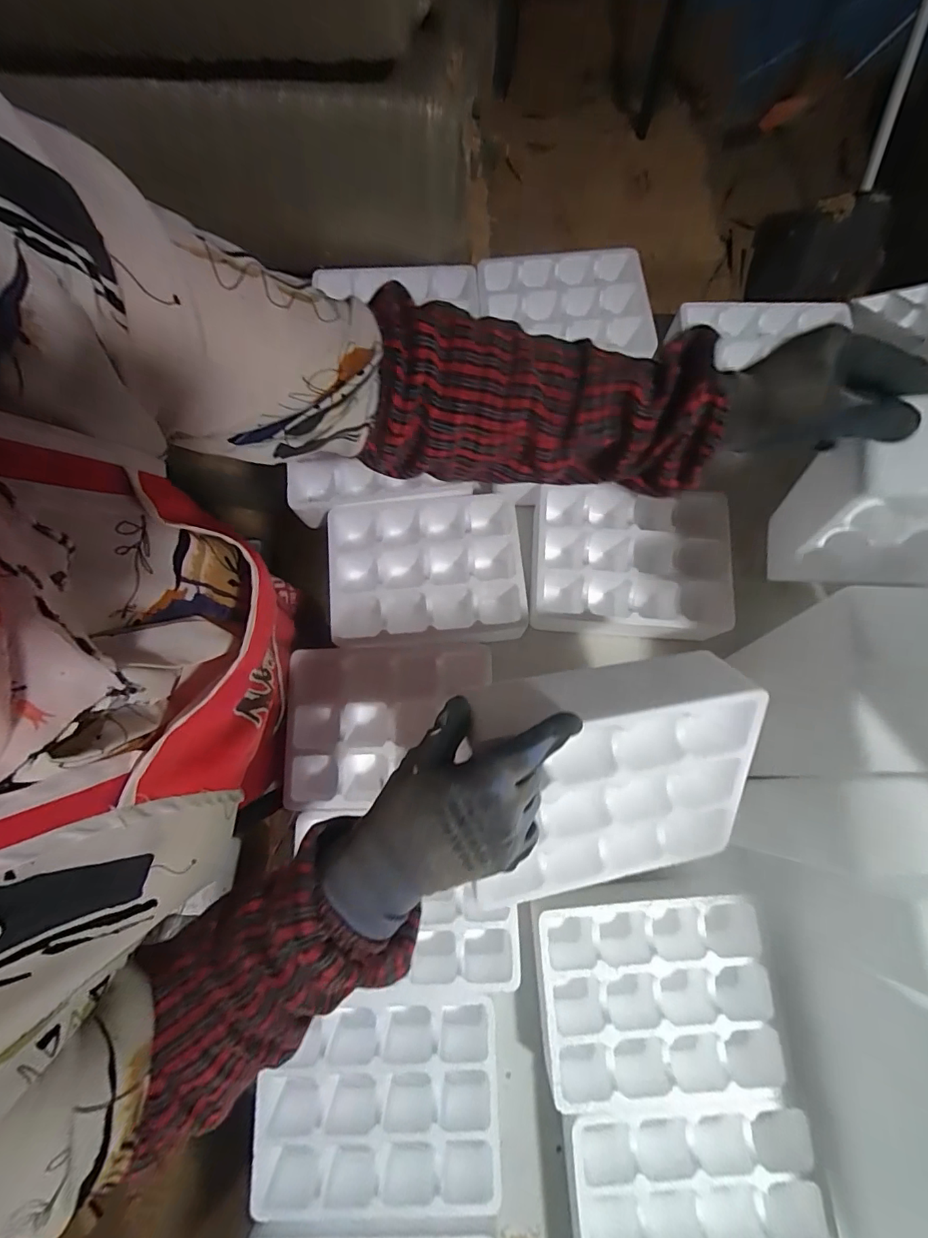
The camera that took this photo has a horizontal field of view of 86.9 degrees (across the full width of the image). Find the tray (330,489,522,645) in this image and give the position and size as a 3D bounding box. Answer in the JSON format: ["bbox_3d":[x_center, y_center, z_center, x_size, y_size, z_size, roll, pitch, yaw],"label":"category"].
[{"bbox_3d":[-0.049,-0.055,0.643,0.239,0.071,0.195,-3,77,-1],"label":"tray"}]

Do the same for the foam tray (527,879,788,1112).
[{"bbox_3d":[0.203,0.397,0.536,0.237,0.075,0.181,-4,77,-1],"label":"foam tray"}]

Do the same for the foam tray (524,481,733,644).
[{"bbox_3d":[0.211,-0.073,0.644,0.240,0.072,0.191,8,77,2],"label":"foam tray"}]

